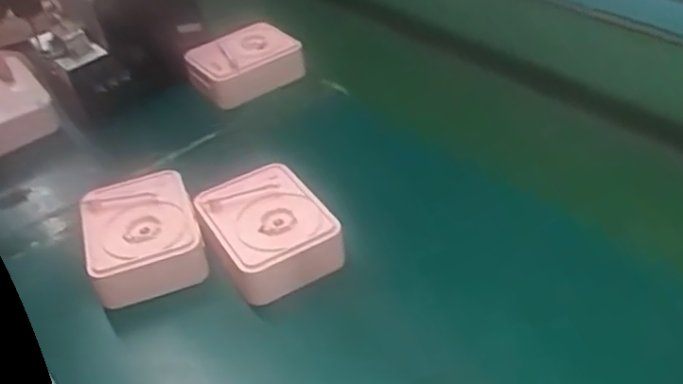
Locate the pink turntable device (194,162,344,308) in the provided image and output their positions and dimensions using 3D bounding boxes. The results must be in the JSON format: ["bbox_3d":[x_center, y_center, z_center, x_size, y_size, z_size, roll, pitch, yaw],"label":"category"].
[{"bbox_3d":[-0.065,0.032,0.631,0.103,0.048,0.127,-21,40,-19],"label":"pink turntable device"}]

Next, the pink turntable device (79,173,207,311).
[{"bbox_3d":[-0.181,0.041,0.638,0.096,0.053,0.110,-16,39,-13],"label":"pink turntable device"}]

